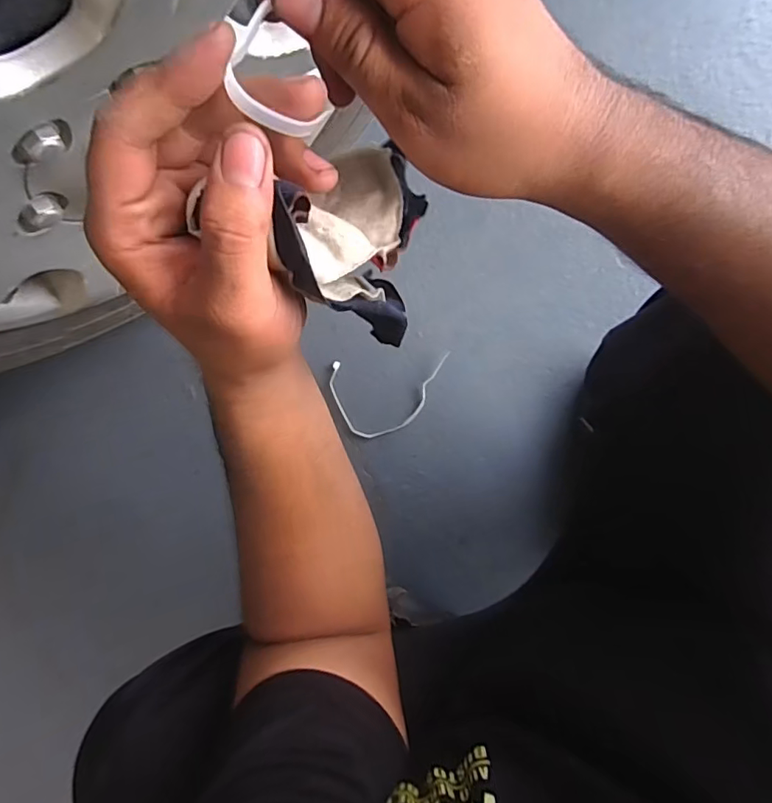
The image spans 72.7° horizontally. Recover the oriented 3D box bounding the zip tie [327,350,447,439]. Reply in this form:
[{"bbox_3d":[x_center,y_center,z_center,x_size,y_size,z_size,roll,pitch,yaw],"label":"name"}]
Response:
[{"bbox_3d":[0.006,-0.006,0.723,0.161,0.009,0.110,-3,98,3],"label":"zip tie"}]

